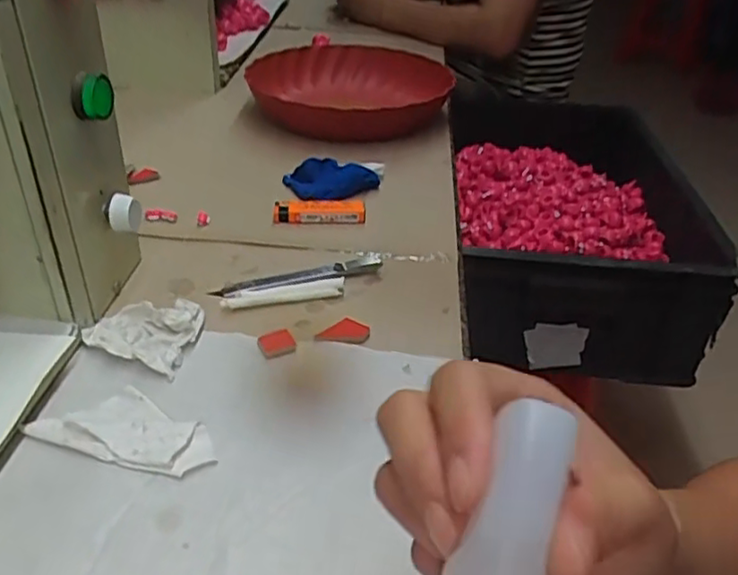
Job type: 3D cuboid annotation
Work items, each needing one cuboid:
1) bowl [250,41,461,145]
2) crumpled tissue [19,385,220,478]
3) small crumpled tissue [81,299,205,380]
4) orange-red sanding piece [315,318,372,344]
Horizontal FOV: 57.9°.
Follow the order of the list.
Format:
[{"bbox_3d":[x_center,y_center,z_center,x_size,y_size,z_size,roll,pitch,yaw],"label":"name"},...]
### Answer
[{"bbox_3d":[-0.023,-0.230,0.816,0.239,0.084,0.227,2,35,-1],"label":"bowl"},{"bbox_3d":[-0.135,0.079,0.376,0.102,0.005,0.044,12,36,14],"label":"crumpled tissue"},{"bbox_3d":[-0.152,0.028,0.441,0.072,0.015,0.059,7,35,6],"label":"small crumpled tissue"},{"bbox_3d":[-0.017,0.030,0.458,0.034,0.008,0.020,7,35,6],"label":"orange-red sanding piece"}]

